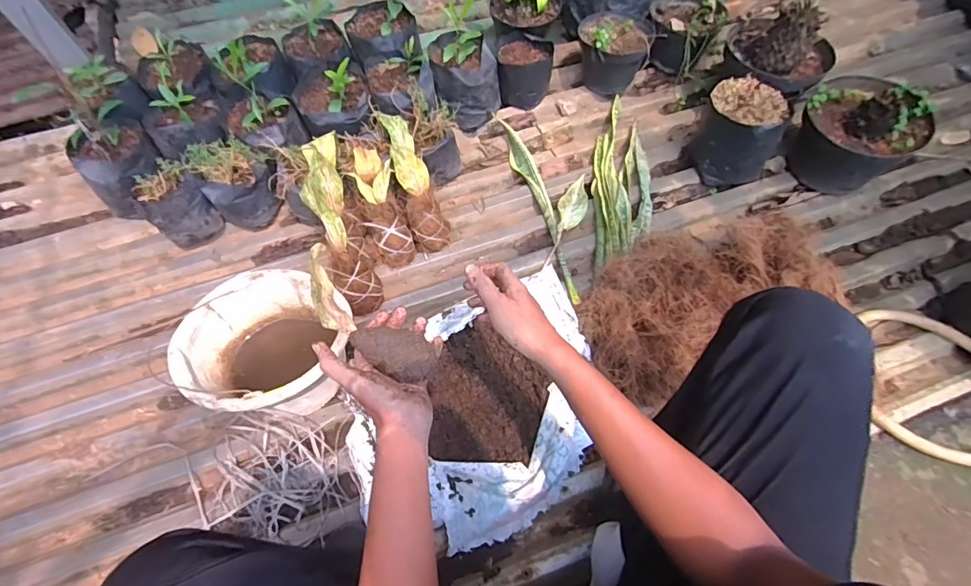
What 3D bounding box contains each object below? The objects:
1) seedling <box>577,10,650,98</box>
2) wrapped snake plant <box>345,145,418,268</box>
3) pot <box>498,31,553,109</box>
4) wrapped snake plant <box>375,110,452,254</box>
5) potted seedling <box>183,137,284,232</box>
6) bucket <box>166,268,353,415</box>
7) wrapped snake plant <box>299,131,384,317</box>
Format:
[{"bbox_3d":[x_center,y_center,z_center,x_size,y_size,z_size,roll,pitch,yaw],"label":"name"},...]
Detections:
[{"bbox_3d":[0.305,-0.588,1.145,0.164,0.145,0.170,6,65,2],"label":"seedling"},{"bbox_3d":[-0.207,-0.174,0.910,0.082,0.064,0.254,-19,97,-10],"label":"wrapped snake plant"},{"bbox_3d":[0.094,-0.542,1.131,0.124,0.118,0.122,0,65,-1],"label":"pot"},{"bbox_3d":[-0.144,-0.231,0.931,0.075,0.070,0.299,-19,89,-10],"label":"wrapped snake plant"},{"bbox_3d":[-0.511,-0.223,0.977,0.152,0.137,0.134,-20,67,-10],"label":"potted seedling"},{"bbox_3d":[-0.362,0.095,0.779,0.217,0.193,0.222,0,65,-1],"label":"bucket"},{"bbox_3d":[-0.273,-0.127,0.854,0.079,0.076,0.340,-17,93,-9],"label":"wrapped snake plant"}]

